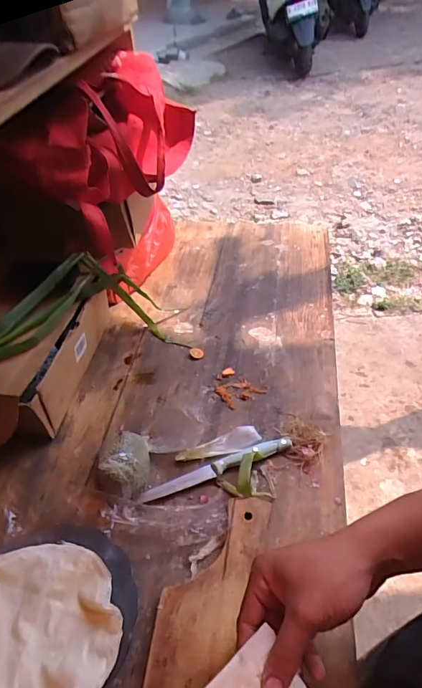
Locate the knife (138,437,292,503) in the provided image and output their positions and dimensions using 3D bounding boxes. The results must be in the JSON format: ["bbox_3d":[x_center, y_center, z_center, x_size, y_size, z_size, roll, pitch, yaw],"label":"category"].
[{"bbox_3d":[0.008,0.163,0.575,0.210,0.016,0.023,-15,48,-12],"label":"knife"}]

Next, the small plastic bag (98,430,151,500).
[{"bbox_3d":[-0.109,0.152,0.556,0.058,0.057,0.090,-8,47,-5],"label":"small plastic bag"}]

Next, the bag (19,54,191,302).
[{"bbox_3d":[-0.136,-0.252,0.744,0.131,0.369,0.298,16,49,17],"label":"bag"}]

